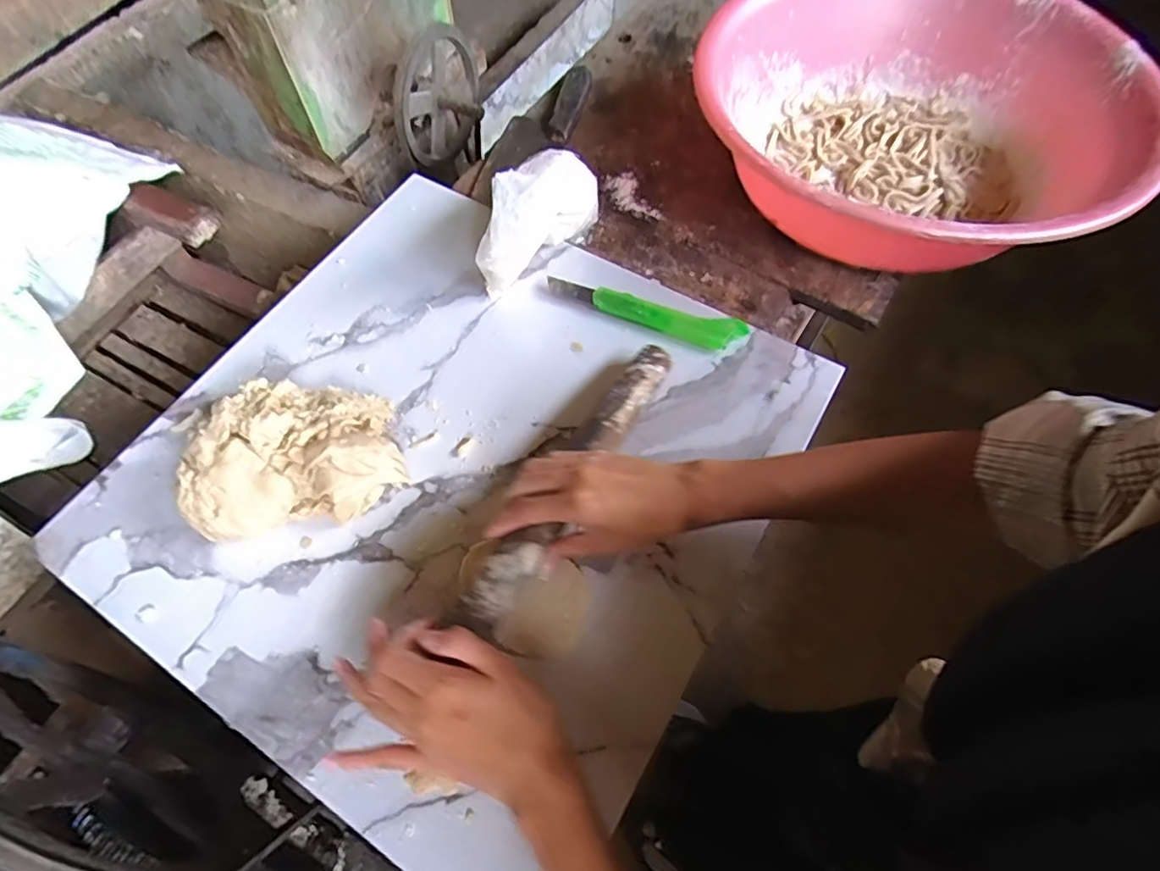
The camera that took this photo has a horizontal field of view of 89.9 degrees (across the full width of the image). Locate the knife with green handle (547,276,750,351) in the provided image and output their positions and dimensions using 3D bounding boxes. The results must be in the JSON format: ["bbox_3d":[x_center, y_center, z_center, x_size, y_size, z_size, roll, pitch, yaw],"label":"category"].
[{"bbox_3d":[0.059,-0.113,0.544,0.188,0.020,0.032,17,63,8],"label":"knife with green handle"}]

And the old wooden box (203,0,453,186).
[{"bbox_3d":[-0.363,-0.624,0.887,0.162,0.255,0.360,23,64,11],"label":"old wooden box"}]

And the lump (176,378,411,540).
[{"bbox_3d":[-0.226,0.010,0.467,0.162,0.062,0.126,-6,62,-4],"label":"lump"}]

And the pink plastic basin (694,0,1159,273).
[{"bbox_3d":[0.323,-0.306,0.581,0.409,0.132,0.390,0,62,-1],"label":"pink plastic basin"}]

